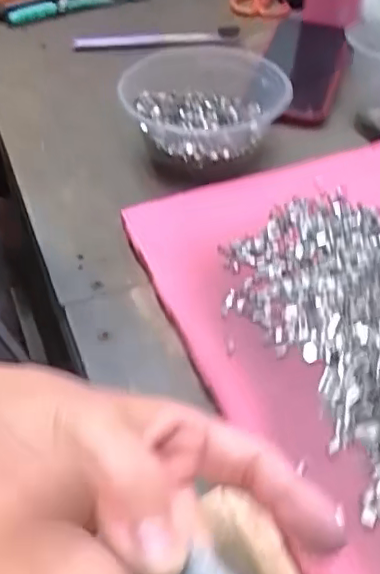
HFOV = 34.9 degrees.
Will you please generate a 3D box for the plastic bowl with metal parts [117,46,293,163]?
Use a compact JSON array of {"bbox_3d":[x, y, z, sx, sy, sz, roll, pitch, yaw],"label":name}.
[{"bbox_3d":[0.009,-0.157,0.508,0.128,0.040,0.147,-6,46,-3],"label":"plastic bowl with metal parts"}]

